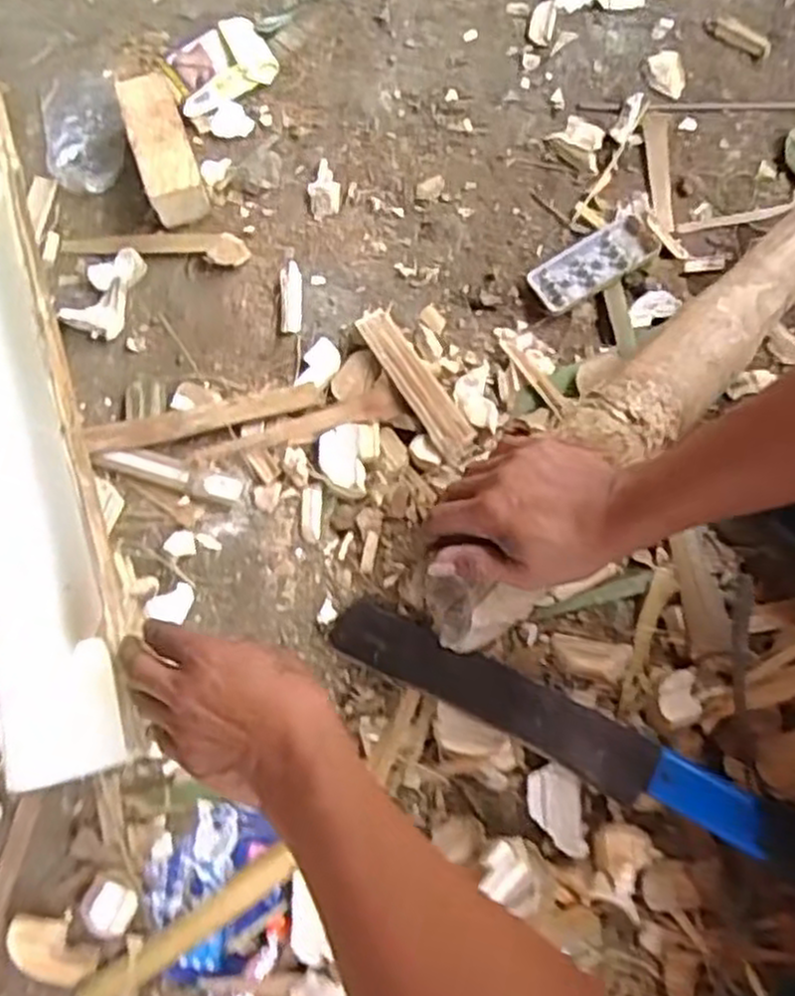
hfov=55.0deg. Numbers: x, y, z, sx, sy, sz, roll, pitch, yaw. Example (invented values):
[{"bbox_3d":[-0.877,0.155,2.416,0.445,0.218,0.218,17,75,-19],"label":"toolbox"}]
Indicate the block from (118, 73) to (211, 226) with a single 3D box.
[{"bbox_3d":[-0.205,-0.310,0.672,0.051,0.044,0.140,-19,74,-2],"label":"block"}]

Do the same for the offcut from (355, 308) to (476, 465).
[{"bbox_3d":[0.016,-0.092,0.608,0.033,0.018,0.143,-32,75,-4],"label":"offcut"}]

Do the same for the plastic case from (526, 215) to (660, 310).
[{"bbox_3d":[0.167,-0.197,0.643,0.108,0.017,0.046,-30,75,-3],"label":"plastic case"}]

